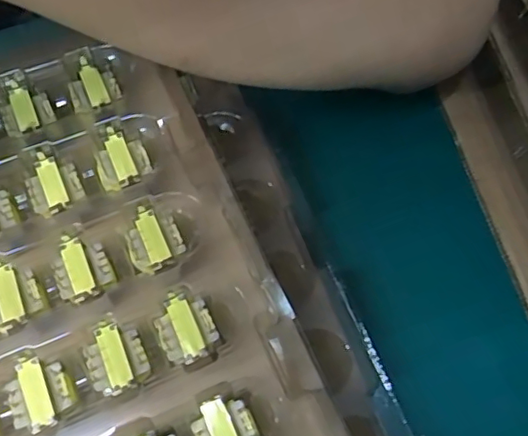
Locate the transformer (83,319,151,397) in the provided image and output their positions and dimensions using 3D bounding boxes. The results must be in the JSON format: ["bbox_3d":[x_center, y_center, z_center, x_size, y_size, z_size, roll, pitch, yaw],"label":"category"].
[{"bbox_3d":[-0.044,0.041,0.166,0.016,0.010,0.020,-25,70,-12],"label":"transformer"}]

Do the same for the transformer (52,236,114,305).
[{"bbox_3d":[-0.056,0.016,0.173,0.016,0.007,0.020,-25,70,-12],"label":"transformer"}]

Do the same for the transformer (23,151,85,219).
[{"bbox_3d":[-0.068,-0.011,0.182,0.016,0.006,0.020,-26,70,-12],"label":"transformer"}]

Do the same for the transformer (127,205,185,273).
[{"bbox_3d":[-0.035,0.007,0.176,0.016,0.007,0.020,-22,69,-11],"label":"transformer"}]

